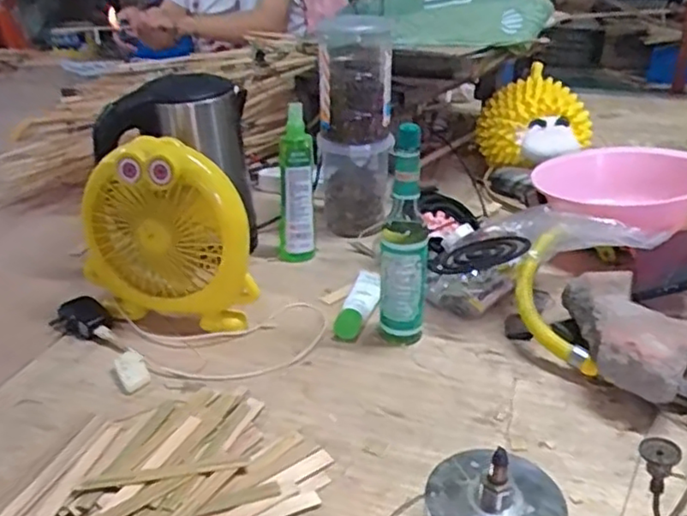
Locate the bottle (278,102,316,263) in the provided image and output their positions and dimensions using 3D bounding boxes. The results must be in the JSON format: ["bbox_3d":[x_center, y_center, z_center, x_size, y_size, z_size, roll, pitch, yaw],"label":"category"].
[{"bbox_3d":[-0.066,-0.094,0.873,0.056,0.192,0.056,-3,29,-3],"label":"bottle"}]

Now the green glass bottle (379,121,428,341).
[{"bbox_3d":[0.060,-0.014,0.683,0.055,0.226,0.045,-14,31,-21],"label":"green glass bottle"}]

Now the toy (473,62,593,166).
[{"bbox_3d":[0.335,-0.232,1.158,0.179,0.153,0.135,-6,29,-8],"label":"toy"}]

